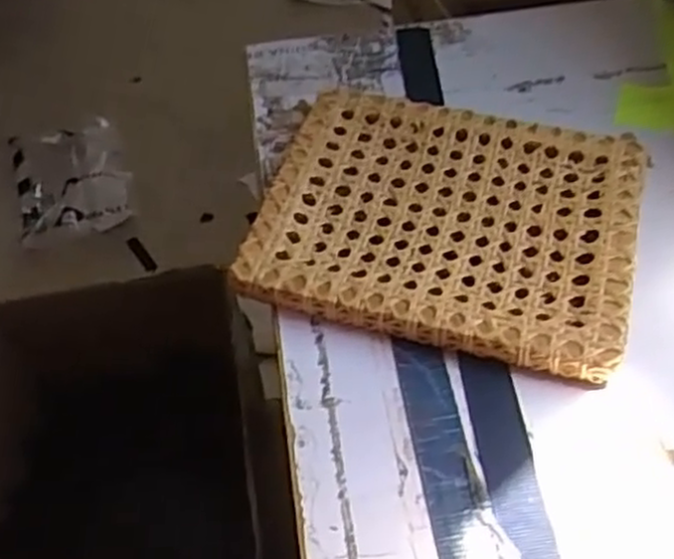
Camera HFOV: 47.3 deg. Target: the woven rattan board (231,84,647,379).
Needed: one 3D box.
[{"bbox_3d":[0.097,-0.052,0.680,0.312,0.033,0.249,13,54,14],"label":"woven rattan board"}]

